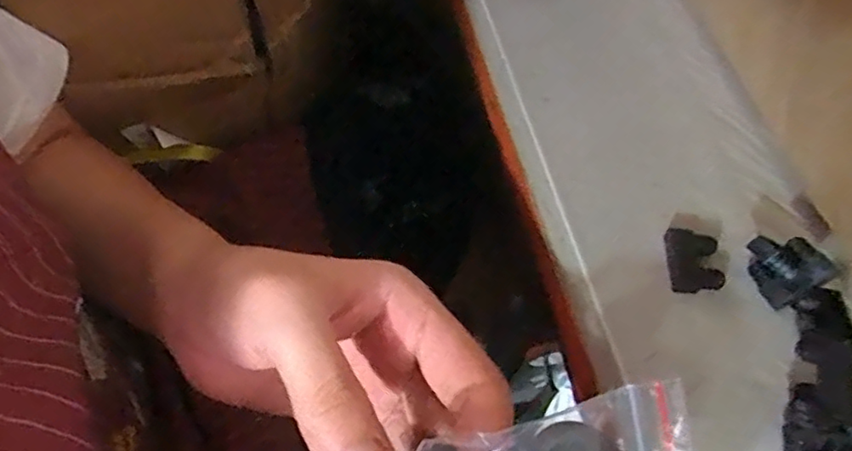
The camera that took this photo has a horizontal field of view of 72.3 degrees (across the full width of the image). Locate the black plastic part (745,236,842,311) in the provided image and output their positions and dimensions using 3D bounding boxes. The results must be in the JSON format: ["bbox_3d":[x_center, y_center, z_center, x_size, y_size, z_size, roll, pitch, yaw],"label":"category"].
[{"bbox_3d":[0.137,0.016,0.222,0.019,0.021,0.024,-21,60,-19],"label":"black plastic part"}]

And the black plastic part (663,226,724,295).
[{"bbox_3d":[0.106,0.014,0.231,0.020,0.006,0.027,8,55,0],"label":"black plastic part"}]

